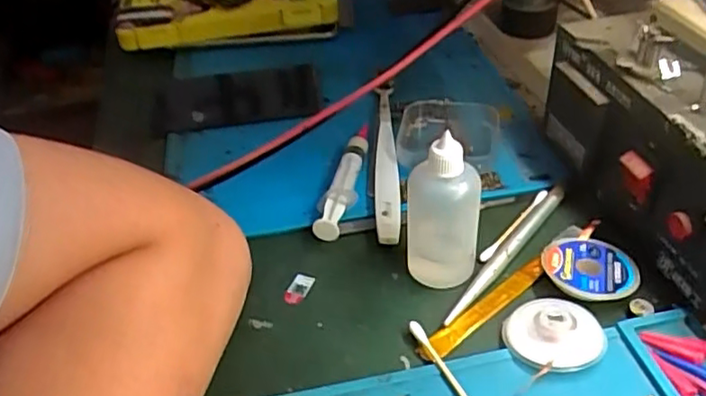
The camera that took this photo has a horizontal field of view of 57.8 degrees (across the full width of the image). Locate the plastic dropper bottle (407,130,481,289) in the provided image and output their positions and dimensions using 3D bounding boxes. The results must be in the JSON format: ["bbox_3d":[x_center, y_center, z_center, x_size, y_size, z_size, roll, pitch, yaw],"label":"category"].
[{"bbox_3d":[0.044,0.006,0.316,0.036,0.076,0.030,1,39,8],"label":"plastic dropper bottle"}]

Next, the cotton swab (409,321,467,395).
[{"bbox_3d":[0.044,0.080,0.280,0.006,0.006,0.069,-19,40,-17],"label":"cotton swab"}]

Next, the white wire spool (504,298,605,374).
[{"bbox_3d":[0.092,0.062,0.293,0.044,0.011,0.037,-3,38,2],"label":"white wire spool"}]

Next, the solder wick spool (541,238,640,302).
[{"bbox_3d":[0.118,0.036,0.320,0.044,0.010,0.039,27,48,34],"label":"solder wick spool"}]

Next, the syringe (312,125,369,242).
[{"bbox_3d":[-0.006,-0.012,0.389,0.023,0.020,0.101,1,39,8],"label":"syringe"}]

